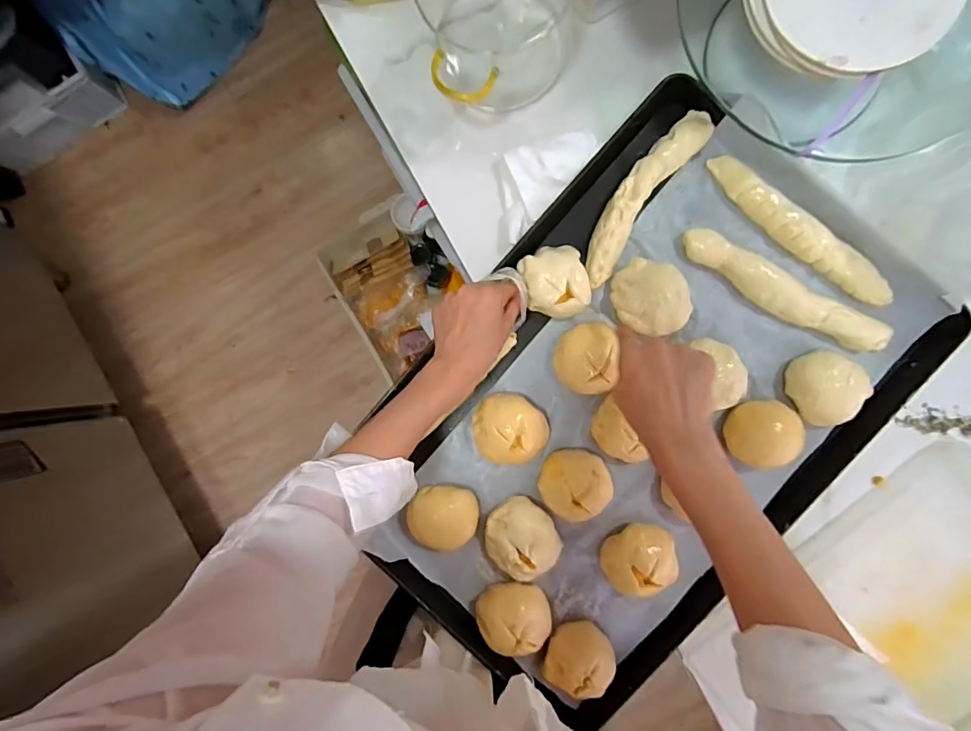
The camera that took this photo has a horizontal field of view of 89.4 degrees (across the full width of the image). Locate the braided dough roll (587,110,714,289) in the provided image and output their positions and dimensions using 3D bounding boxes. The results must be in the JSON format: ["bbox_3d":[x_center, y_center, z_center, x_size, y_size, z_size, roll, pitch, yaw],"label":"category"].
[{"bbox_3d":[0.164,-0.180,0.518,0.045,0.027,0.207,36,91,3],"label":"braided dough roll"}]

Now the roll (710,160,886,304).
[{"bbox_3d":[0.321,-0.138,0.504,0.219,0.021,0.035,38,92,3],"label":"roll"}]

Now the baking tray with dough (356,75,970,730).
[{"bbox_3d":[0.150,0.047,0.517,0.396,0.050,0.591,43,92,4],"label":"baking tray with dough"}]

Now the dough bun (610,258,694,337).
[{"bbox_3d":[0.172,-0.069,0.511,0.082,0.036,0.073,14,90,3],"label":"dough bun"}]

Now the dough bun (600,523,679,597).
[{"bbox_3d":[0.162,0.201,0.510,0.080,0.040,0.072,-41,88,2],"label":"dough bun"}]

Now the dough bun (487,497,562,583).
[{"bbox_3d":[0.038,0.183,0.525,0.073,0.041,0.079,0,90,3],"label":"dough bun"}]

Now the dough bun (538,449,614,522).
[{"bbox_3d":[0.094,0.124,0.512,0.072,0.039,0.068,0,90,3],"label":"dough bun"}]

